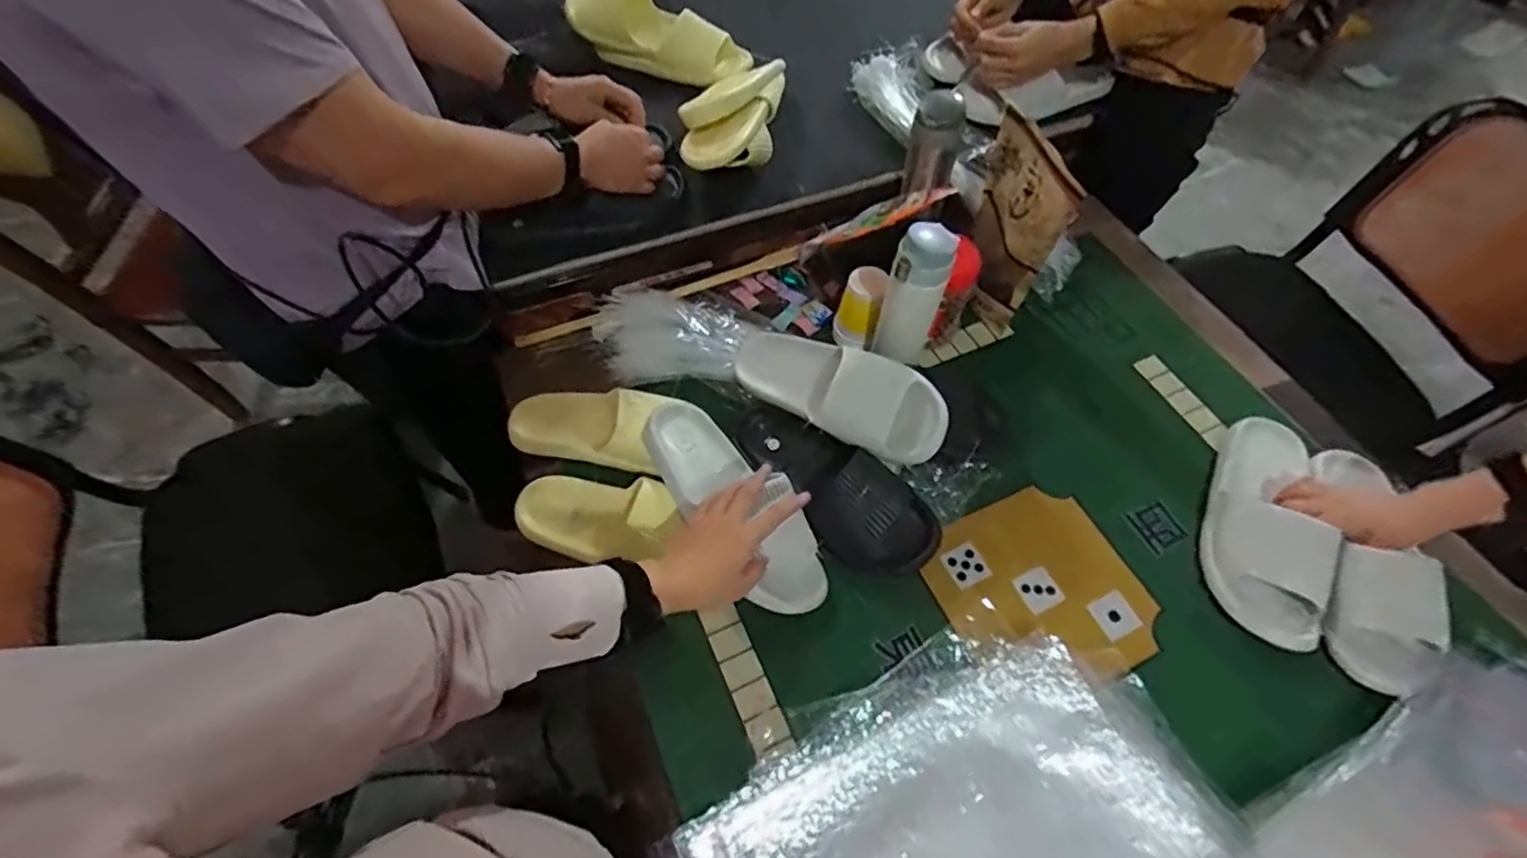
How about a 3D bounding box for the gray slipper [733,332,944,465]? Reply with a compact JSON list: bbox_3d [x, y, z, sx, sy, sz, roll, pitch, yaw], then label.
[{"bbox_3d":[0.089,-0.044,0.767,0.272,0.075,0.102,27,86,30],"label":"gray slipper"}]

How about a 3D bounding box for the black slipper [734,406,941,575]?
[{"bbox_3d":[0.069,0.061,0.726,0.265,0.067,0.097,38,66,19],"label":"black slipper"}]

